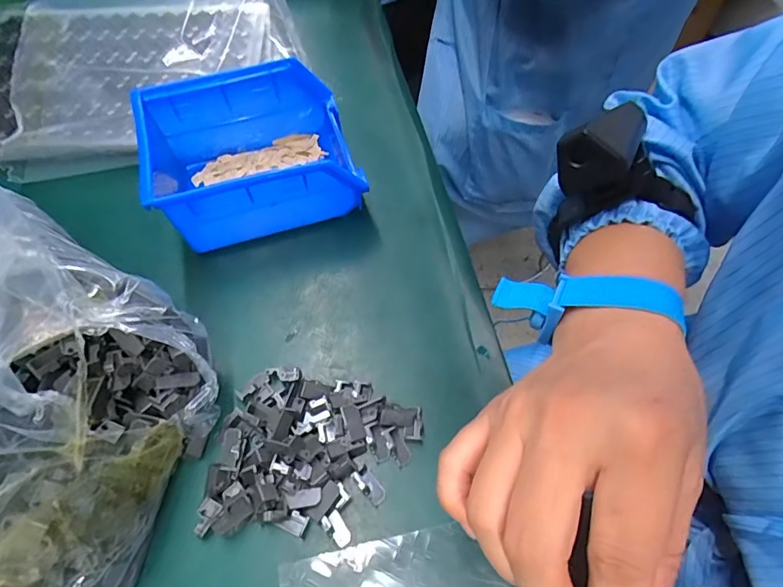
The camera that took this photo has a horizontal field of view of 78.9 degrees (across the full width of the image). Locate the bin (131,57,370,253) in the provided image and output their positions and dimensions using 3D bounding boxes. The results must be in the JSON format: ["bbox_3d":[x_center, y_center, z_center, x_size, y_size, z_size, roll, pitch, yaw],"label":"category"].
[{"bbox_3d":[-0.098,-0.100,0.341,0.137,0.063,0.108,-12,62,-6],"label":"bin"}]

